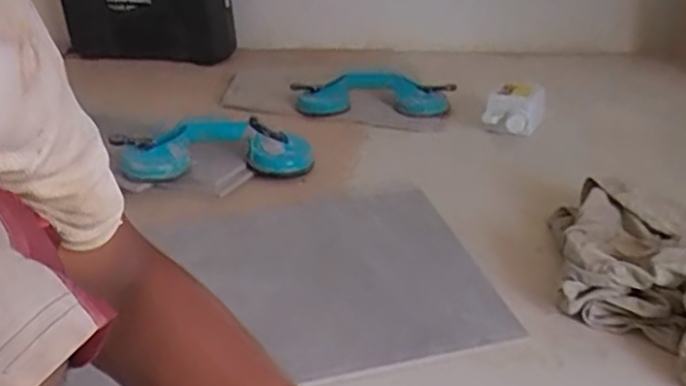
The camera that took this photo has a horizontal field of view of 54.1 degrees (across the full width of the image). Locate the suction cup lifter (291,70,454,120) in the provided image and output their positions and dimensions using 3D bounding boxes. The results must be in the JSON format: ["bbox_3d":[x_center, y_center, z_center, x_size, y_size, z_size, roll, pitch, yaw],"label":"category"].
[{"bbox_3d":[0.060,-0.194,1.395,0.339,0.091,0.100,0,27,7],"label":"suction cup lifter"}]

